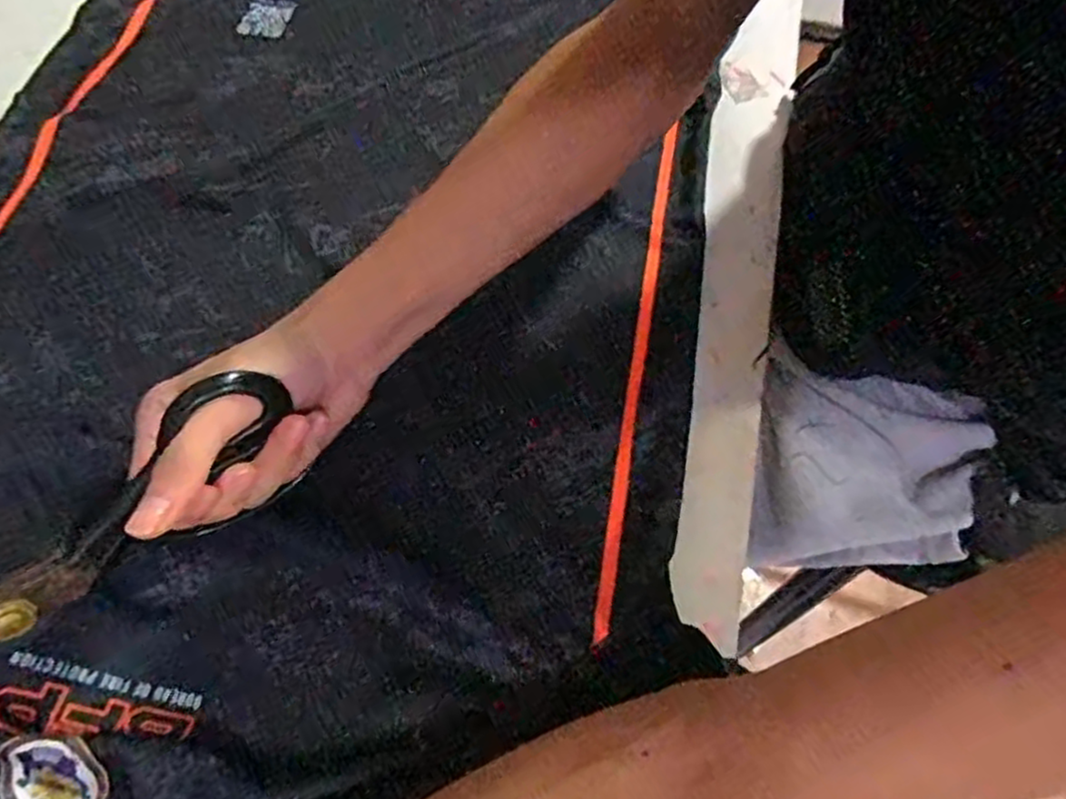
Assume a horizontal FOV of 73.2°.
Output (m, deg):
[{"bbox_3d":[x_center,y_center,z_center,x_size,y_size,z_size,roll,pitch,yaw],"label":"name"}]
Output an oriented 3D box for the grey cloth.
[{"bbox_3d":[0.217,0.049,0.471,0.140,0.045,0.144,6,99,7],"label":"grey cloth"}]

